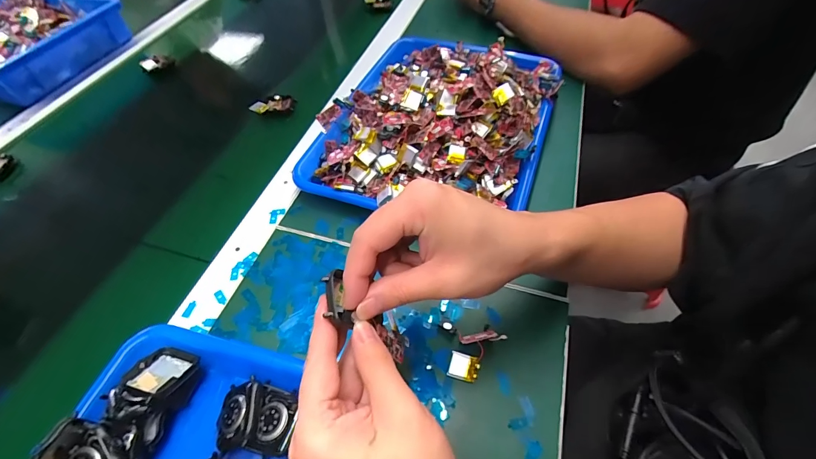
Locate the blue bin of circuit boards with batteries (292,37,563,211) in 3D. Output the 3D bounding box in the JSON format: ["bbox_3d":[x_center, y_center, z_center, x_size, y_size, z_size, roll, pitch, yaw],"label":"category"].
[{"bbox_3d":[0.039,-0.148,0.455,0.257,0.072,0.324,14,56,13],"label":"blue bin of circuit boards with batteries"}]

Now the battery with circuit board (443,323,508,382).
[{"bbox_3d":[0.055,0.099,0.308,0.048,0.012,0.047,-1,54,3],"label":"battery with circuit board"}]

